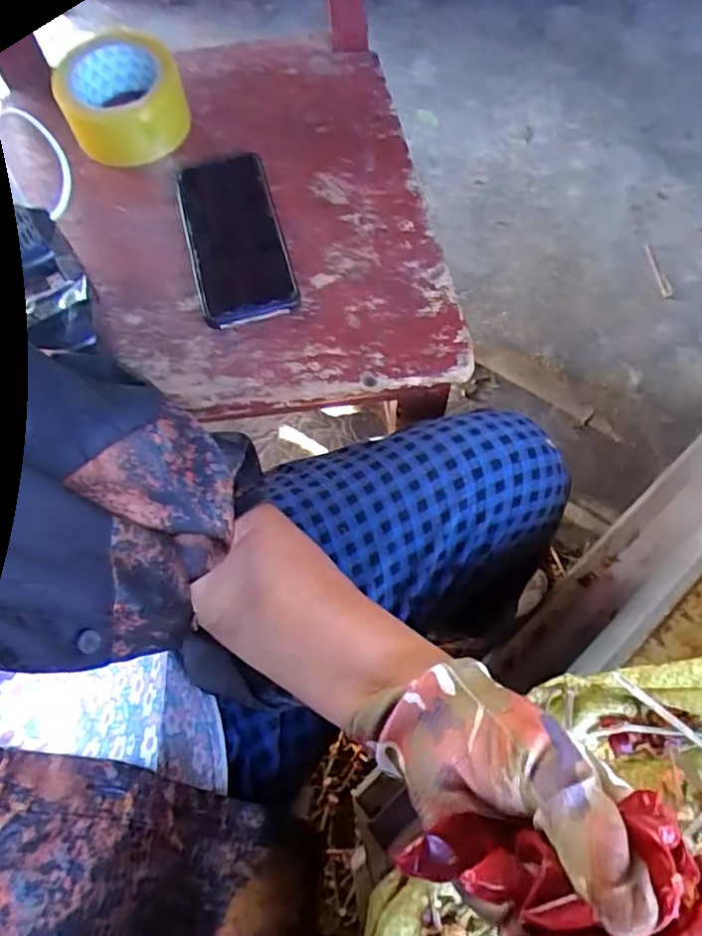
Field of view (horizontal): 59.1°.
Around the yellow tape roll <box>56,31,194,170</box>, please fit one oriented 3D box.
[{"bbox_3d":[-0.192,-0.314,0.527,0.098,0.056,0.100,-1,69,2],"label":"yellow tape roll"}]

